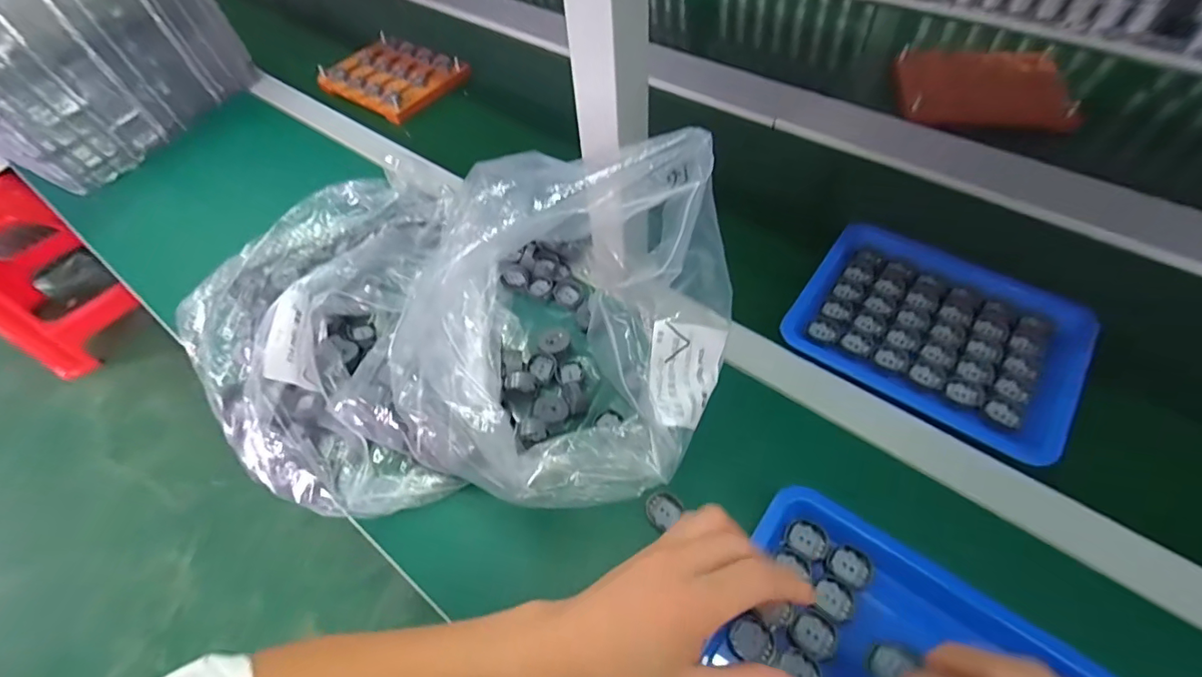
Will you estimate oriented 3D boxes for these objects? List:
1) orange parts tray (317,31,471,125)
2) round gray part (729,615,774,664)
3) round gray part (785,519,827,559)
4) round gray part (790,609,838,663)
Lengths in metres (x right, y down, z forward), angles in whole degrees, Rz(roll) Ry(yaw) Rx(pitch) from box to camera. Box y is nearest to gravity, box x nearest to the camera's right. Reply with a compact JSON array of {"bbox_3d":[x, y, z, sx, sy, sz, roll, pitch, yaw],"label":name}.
[{"bbox_3d":[-0.314,-0.396,0.774,0.195,0.025,0.156,31,64,23],"label":"orange parts tray"},{"bbox_3d":[0.097,0.194,0.334,0.027,0.004,0.024,9,57,11],"label":"round gray part"},{"bbox_3d":[0.148,0.144,0.373,0.027,0.006,0.022,17,59,16],"label":"round gray part"},{"bbox_3d":[0.139,0.193,0.336,0.026,0.006,0.027,9,57,11],"label":"round gray part"}]

